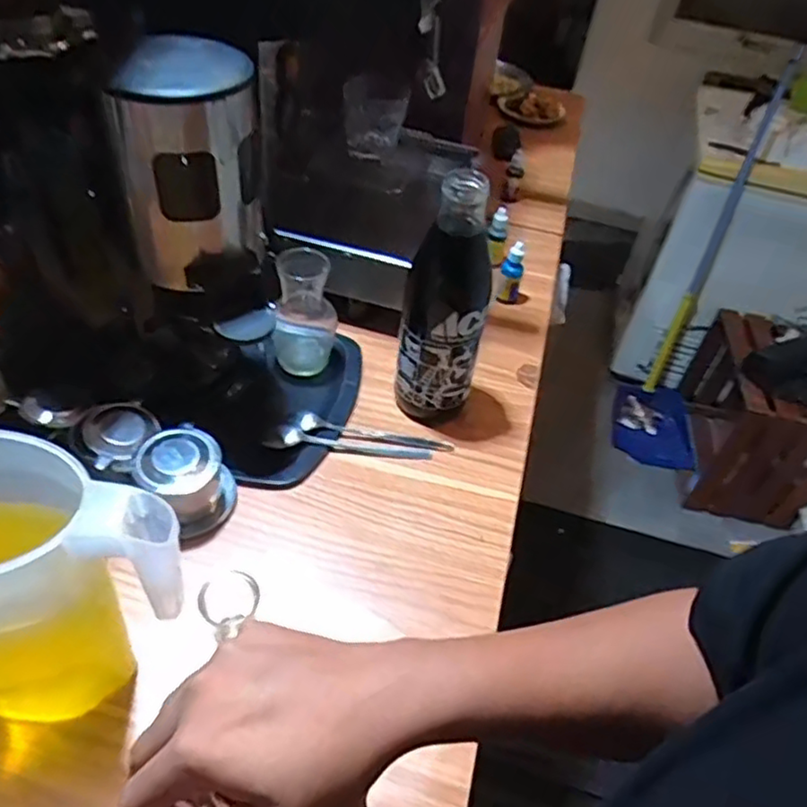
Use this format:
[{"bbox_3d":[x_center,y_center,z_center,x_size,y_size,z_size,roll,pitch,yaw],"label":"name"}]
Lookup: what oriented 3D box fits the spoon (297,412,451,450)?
[{"bbox_3d":[-0.027,0.032,0.694,0.160,0.014,0.020,8,45,2],"label":"spoon"}]

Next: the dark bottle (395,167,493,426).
[{"bbox_3d":[0.040,-0.090,0.651,0.083,0.256,0.067,7,45,1],"label":"dark bottle"}]

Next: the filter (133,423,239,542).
[{"bbox_3d":[-0.194,0.068,0.595,0.070,0.066,0.070,3,45,-3],"label":"filter"}]

